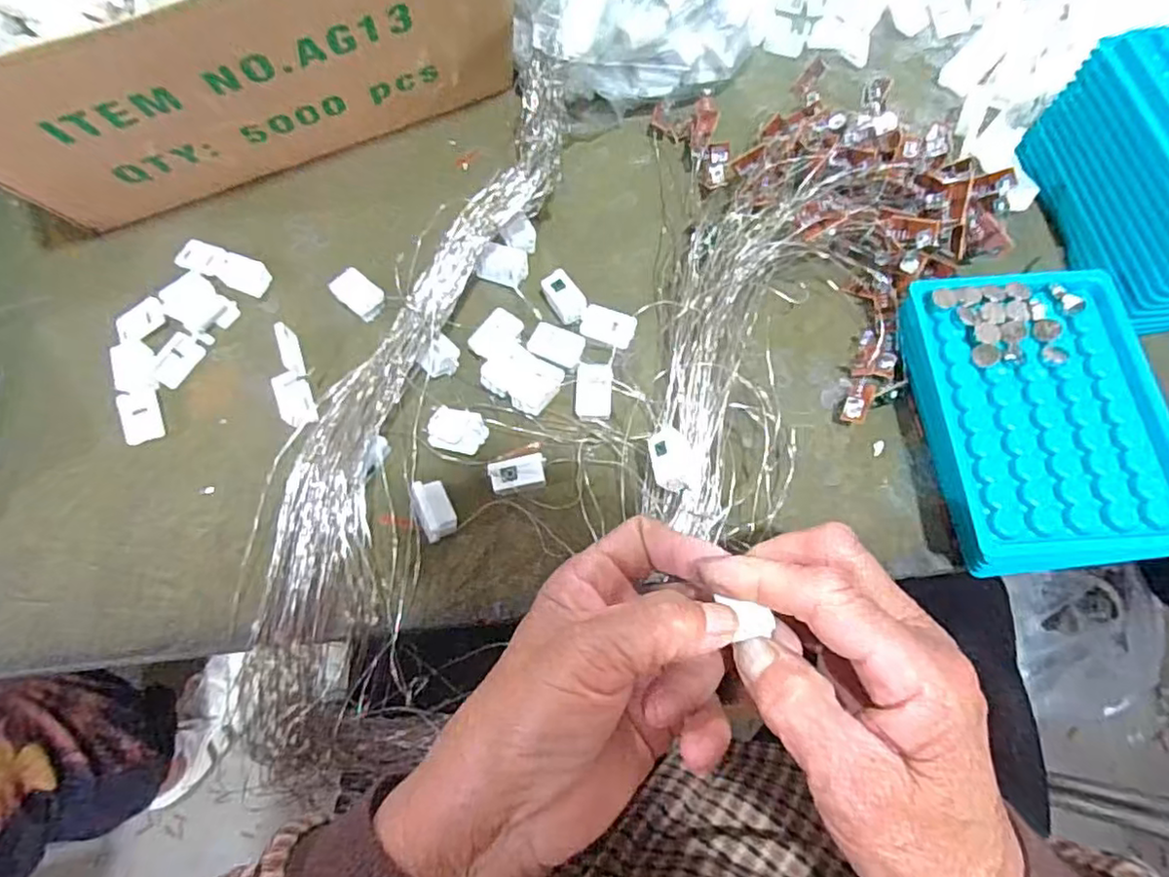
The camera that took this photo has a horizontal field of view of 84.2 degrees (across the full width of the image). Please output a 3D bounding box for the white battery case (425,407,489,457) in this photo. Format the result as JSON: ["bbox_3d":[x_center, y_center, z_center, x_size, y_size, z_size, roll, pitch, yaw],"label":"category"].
[{"bbox_3d":[-0.062,-0.004,0.318,0.027,0.009,0.021,11,72,5],"label":"white battery case"}]

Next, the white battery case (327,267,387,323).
[{"bbox_3d":[-0.121,-0.077,0.349,0.027,0.013,0.018,38,76,13],"label":"white battery case"}]

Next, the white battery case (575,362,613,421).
[{"bbox_3d":[0.005,-0.023,0.322,0.018,0.006,0.027,1,71,2],"label":"white battery case"}]

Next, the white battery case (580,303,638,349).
[{"bbox_3d":[0.013,-0.058,0.335,0.027,0.007,0.019,16,72,7],"label":"white battery case"}]

